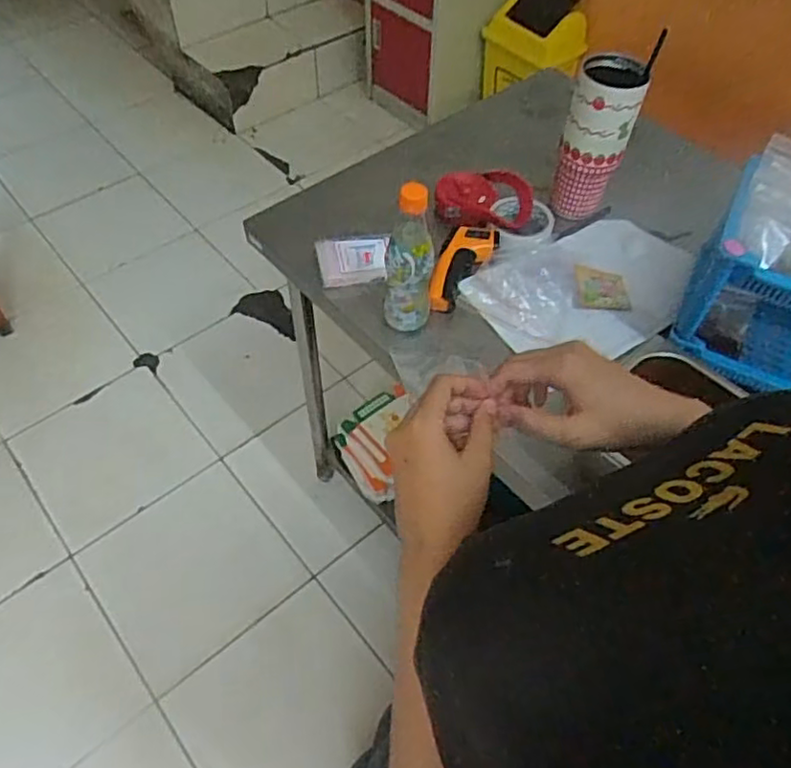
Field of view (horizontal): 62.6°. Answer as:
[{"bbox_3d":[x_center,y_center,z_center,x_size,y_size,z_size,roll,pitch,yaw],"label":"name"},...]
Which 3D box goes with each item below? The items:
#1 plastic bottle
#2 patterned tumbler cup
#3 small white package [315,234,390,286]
[{"bbox_3d":[0.018,-0.153,0.785,0.058,0.201,0.065,5,55,4],"label":"plastic bottle"},{"bbox_3d":[0.279,-0.346,0.916,0.087,0.239,0.088,0,55,0],"label":"patterned tumbler cup"},{"bbox_3d":[-0.059,-0.175,0.906,0.099,0.021,0.079,-6,55,-5],"label":"small white package"}]

